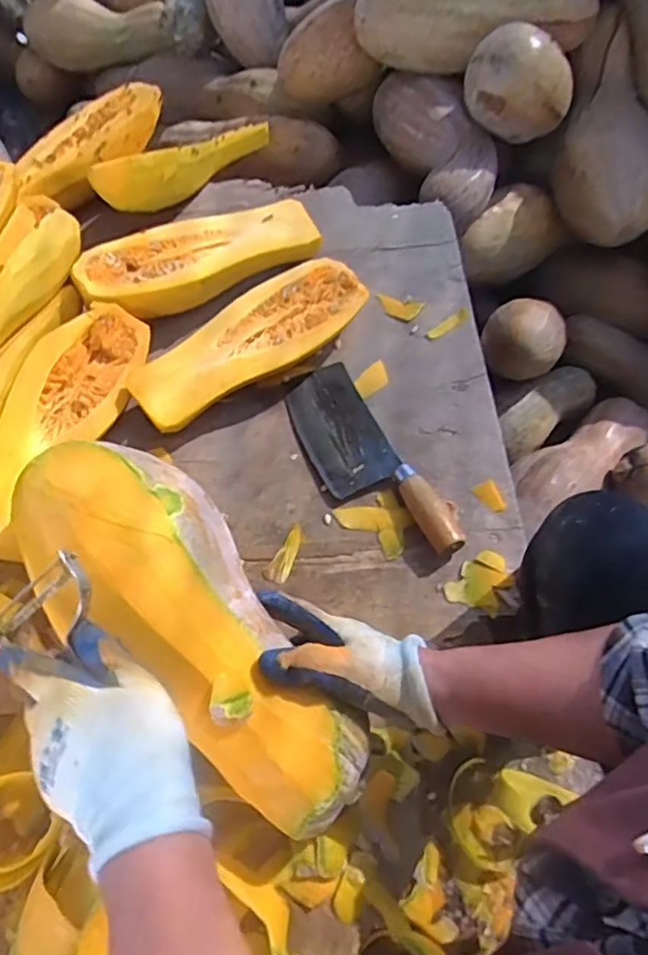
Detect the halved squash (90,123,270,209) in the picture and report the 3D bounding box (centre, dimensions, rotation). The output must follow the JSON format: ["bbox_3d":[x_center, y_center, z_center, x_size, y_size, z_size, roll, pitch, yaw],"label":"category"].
[{"bbox_3d":[-0.194,-0.466,0.877,0.090,0.081,0.359,15,43,12],"label":"halved squash"}]

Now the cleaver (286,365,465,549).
[{"bbox_3d":[0.043,-0.024,0.630,0.093,0.032,0.263,-28,63,-12],"label":"cleaver"}]

